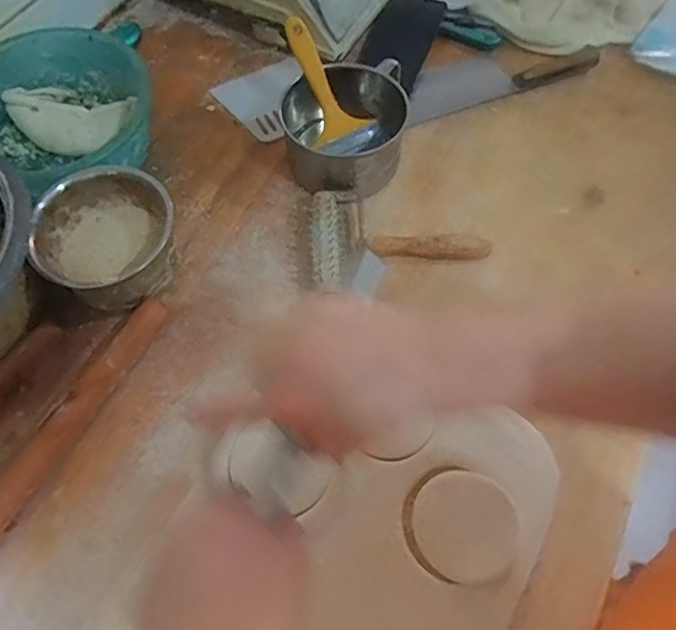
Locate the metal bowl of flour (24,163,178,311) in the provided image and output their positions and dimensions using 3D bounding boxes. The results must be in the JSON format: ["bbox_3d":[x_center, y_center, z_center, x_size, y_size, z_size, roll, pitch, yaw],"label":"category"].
[{"bbox_3d":[-0.233,-0.076,0.581,0.131,0.093,0.137,1,64,-2],"label":"metal bowl of flour"}]

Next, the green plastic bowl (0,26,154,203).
[{"bbox_3d":[-0.315,-0.229,0.659,0.220,0.085,0.192,32,67,14],"label":"green plastic bowl"}]

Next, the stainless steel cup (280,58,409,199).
[{"bbox_3d":[0.009,-0.211,0.659,0.139,0.082,0.142,0,63,-1],"label":"stainless steel cup"}]

